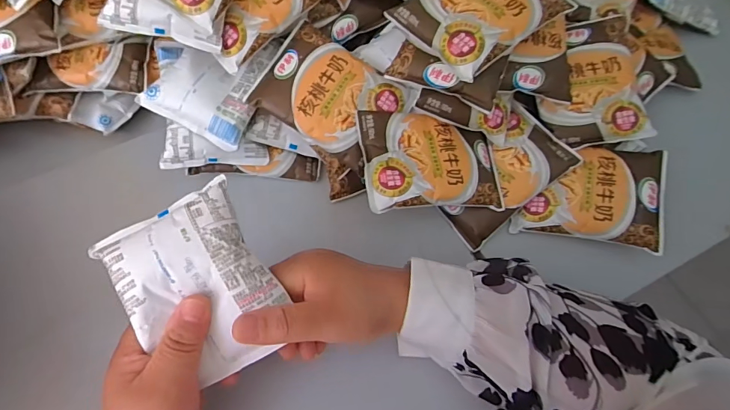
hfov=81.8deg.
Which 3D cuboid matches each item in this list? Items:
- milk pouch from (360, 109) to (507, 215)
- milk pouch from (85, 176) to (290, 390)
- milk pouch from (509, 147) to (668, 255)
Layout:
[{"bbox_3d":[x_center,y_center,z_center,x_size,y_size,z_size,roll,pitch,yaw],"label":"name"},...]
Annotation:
[{"bbox_3d":[0.061,-0.041,0.386,0.124,0.034,0.091,-7,64,-3],"label":"milk pouch"},{"bbox_3d":[-0.107,0.056,0.280,0.087,0.025,0.118,-32,96,-11],"label":"milk pouch"},{"bbox_3d":[0.210,-0.013,0.394,0.123,0.023,0.093,9,81,17],"label":"milk pouch"}]

